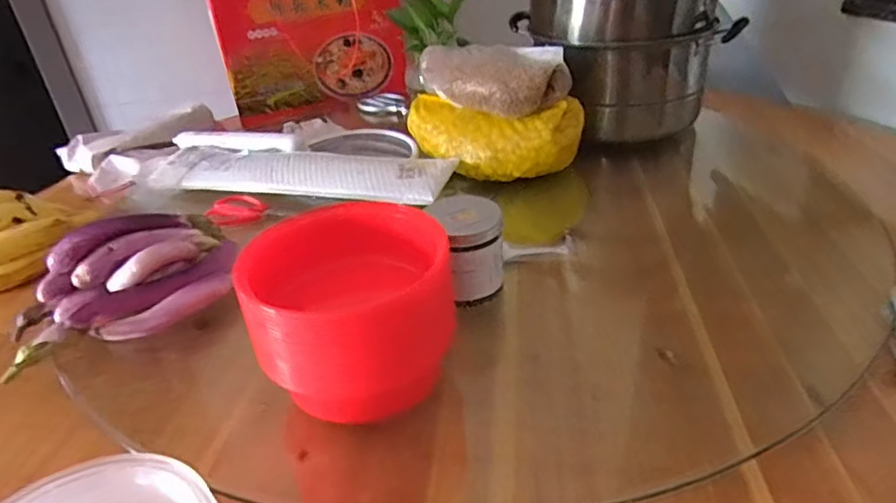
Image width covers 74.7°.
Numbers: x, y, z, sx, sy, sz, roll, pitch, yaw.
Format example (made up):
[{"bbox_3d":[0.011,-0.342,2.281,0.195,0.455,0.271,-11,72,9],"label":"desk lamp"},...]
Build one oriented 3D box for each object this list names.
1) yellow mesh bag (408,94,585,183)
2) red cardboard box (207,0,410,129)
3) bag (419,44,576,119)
[{"bbox_3d":[0.060,-0.171,0.867,0.264,0.086,0.106,7,36,16],"label":"yellow mesh bag"},{"bbox_3d":[-0.286,-0.458,1.250,0.376,0.301,0.102,-12,32,-11],"label":"red cardboard box"},{"bbox_3d":[0.043,-0.252,0.847,0.258,0.069,0.094,23,41,38],"label":"bag"}]

